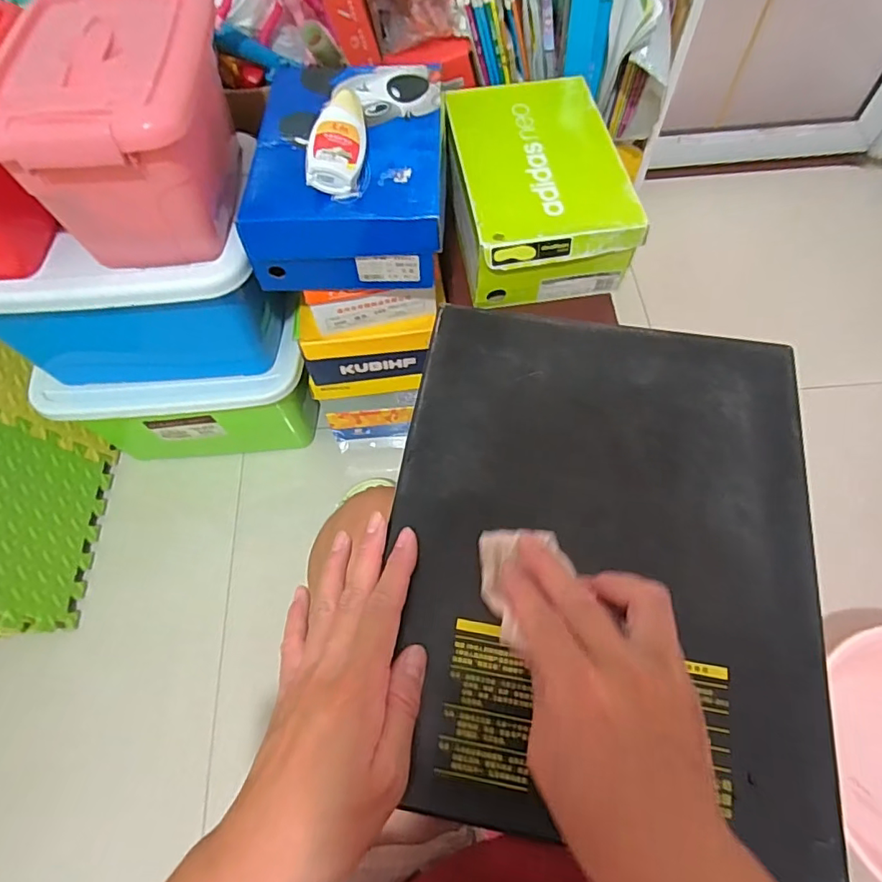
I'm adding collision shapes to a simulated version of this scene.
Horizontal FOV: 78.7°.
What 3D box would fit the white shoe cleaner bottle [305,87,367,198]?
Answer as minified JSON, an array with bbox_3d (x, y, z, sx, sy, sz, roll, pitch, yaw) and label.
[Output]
[{"bbox_3d":[-0.105,-0.331,0.576,0.051,0.037,0.160,3,63,4],"label":"white shoe cleaner bottle"}]

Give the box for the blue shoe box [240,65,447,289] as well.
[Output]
[{"bbox_3d":[-0.101,-0.320,0.631,0.207,0.117,0.271,0,63,2],"label":"blue shoe box"}]

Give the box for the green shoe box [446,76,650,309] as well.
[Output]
[{"bbox_3d":[0.115,-0.324,0.696,0.192,0.103,0.294,-9,63,-3],"label":"green shoe box"}]

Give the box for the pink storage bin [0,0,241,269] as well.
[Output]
[{"bbox_3d":[-0.318,-0.318,0.561,0.175,0.167,0.238,-2,62,1],"label":"pink storage bin"}]

